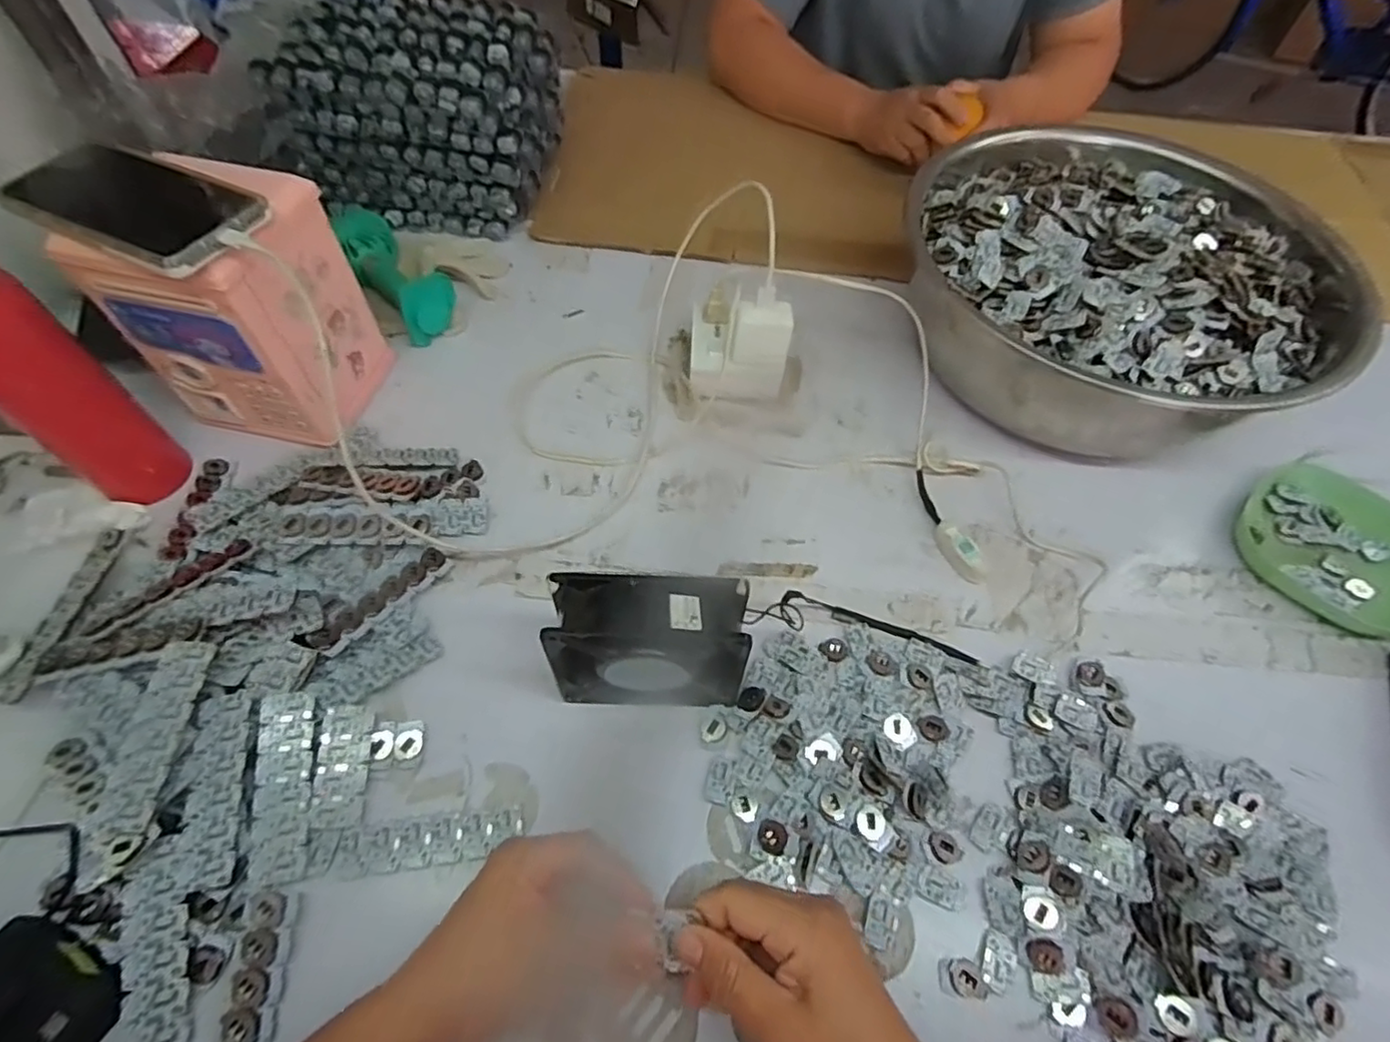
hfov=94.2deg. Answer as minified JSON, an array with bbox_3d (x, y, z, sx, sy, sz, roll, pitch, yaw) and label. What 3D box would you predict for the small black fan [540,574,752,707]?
[{"bbox_3d":[-0.039,0.083,0.415,0.107,0.124,0.047,7,57,4],"label":"small black fan"}]

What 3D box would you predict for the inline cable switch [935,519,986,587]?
[{"bbox_3d":[0.215,0.024,0.522,0.020,0.015,0.056,-16,59,-11],"label":"inline cable switch"}]

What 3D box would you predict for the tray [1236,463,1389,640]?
[{"bbox_3d":[0.532,0.020,0.532,0.137,0.027,0.126,34,63,19],"label":"tray"}]

